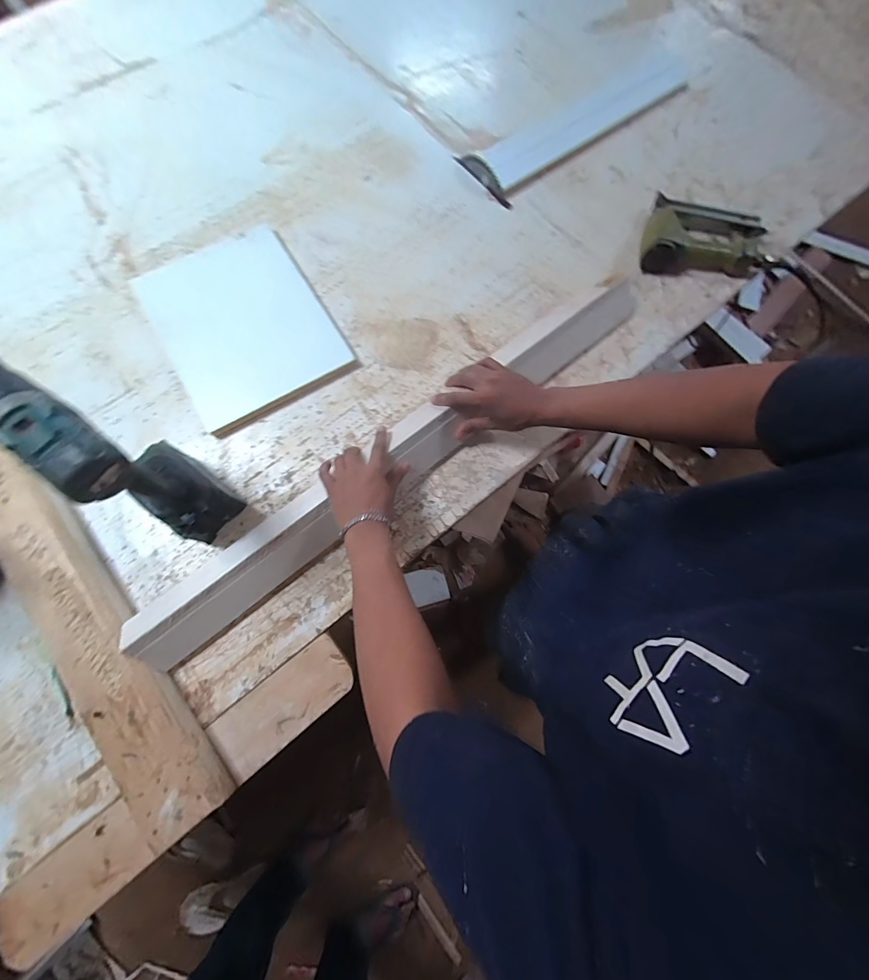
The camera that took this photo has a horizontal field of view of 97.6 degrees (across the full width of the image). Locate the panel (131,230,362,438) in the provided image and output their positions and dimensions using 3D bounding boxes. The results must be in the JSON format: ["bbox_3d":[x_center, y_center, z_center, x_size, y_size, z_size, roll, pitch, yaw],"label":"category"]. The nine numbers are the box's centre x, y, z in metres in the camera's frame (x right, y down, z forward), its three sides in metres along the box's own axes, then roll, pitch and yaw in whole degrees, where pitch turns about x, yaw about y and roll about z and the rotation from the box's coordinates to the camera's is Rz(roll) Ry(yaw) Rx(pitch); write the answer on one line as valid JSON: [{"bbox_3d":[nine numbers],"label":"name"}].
[{"bbox_3d":[-0.328,-0.283,0.654,0.262,0.019,0.329,-30,76,-8],"label":"panel"}]

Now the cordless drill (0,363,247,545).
[{"bbox_3d":[-0.376,-0.031,0.460,0.197,0.280,0.087,29,76,7],"label":"cordless drill"}]

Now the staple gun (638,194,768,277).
[{"bbox_3d":[0.498,-0.481,0.709,0.255,0.054,0.155,-1,74,0],"label":"staple gun"}]

